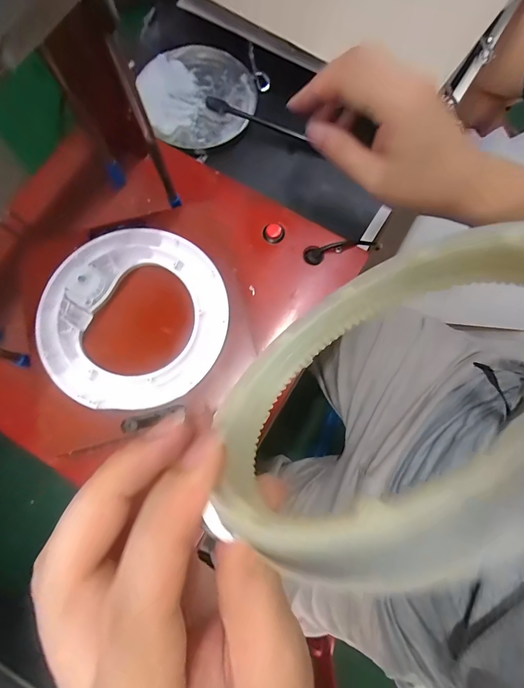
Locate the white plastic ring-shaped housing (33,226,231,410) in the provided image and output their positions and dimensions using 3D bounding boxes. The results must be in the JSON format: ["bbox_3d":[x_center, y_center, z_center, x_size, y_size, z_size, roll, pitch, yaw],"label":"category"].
[{"bbox_3d":[-0.092,-0.020,0.246,0.129,0.014,0.132,0,76,1],"label":"white plastic ring-shaped housing"}]

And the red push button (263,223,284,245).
[{"bbox_3d":[0.010,-0.097,0.296,0.018,0.007,0.020,11,77,4],"label":"red push button"}]

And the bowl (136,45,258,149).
[{"bbox_3d":[-0.068,-0.271,0.381,0.121,0.032,0.122,0,76,1],"label":"bowl"}]

